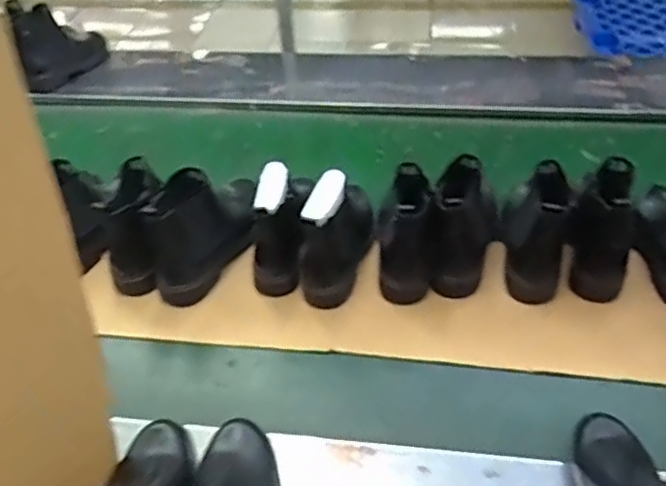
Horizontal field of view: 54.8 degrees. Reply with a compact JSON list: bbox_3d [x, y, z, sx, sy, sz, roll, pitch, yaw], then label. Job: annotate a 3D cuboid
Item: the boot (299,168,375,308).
[{"bbox_3d":[0.009,-0.039,0.975,0.088,0.166,0.220,10,45,16],"label":"boot"}]

